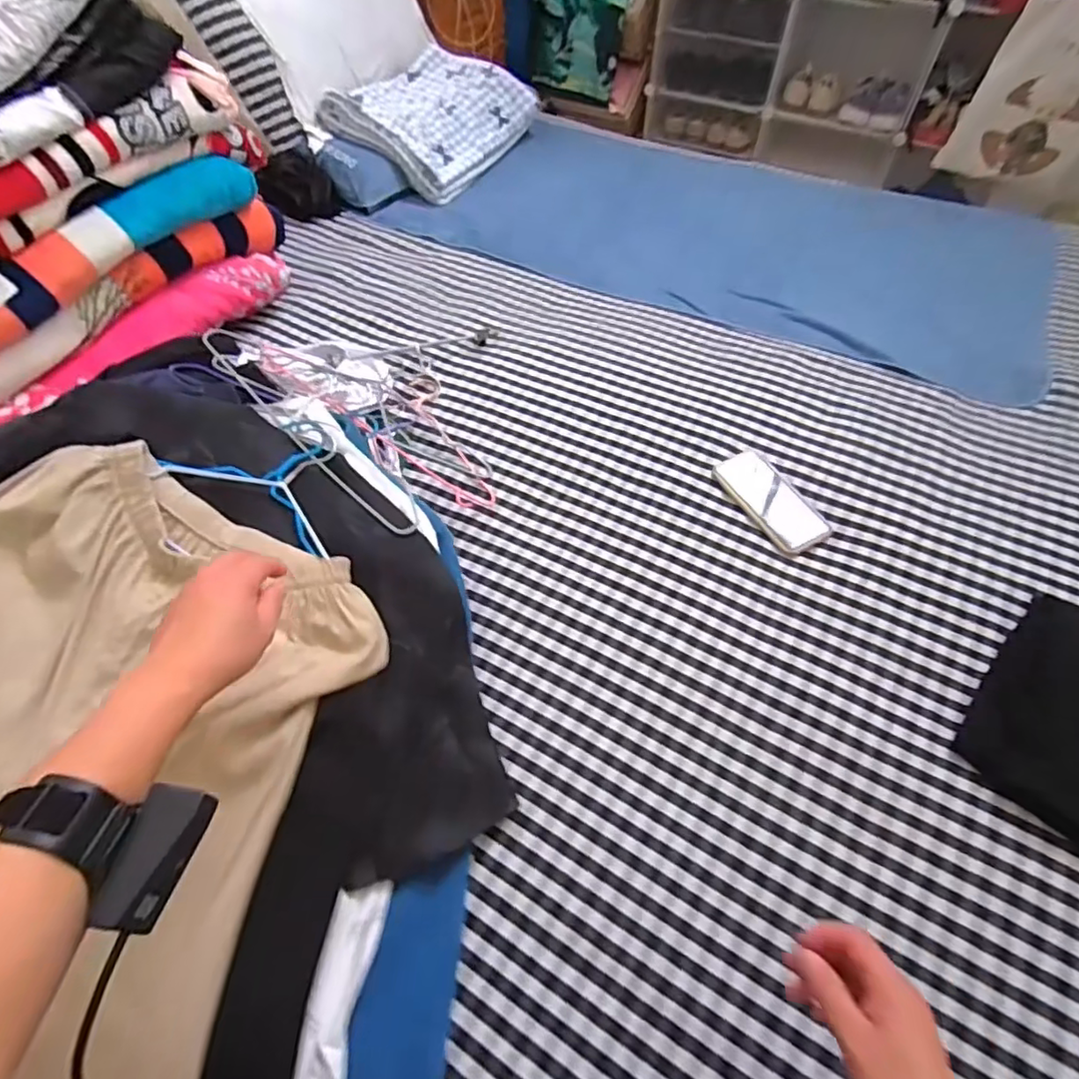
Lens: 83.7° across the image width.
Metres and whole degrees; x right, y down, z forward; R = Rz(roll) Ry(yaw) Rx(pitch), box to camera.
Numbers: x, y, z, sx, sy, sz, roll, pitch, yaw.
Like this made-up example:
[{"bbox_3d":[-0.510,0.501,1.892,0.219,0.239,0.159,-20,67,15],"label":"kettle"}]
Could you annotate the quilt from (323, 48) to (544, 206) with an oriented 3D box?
[{"bbox_3d":[-0.237,-0.994,1.389,0.340,0.052,0.441,35,66,-4],"label":"quilt"}]

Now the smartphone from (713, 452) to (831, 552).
[{"bbox_3d":[0.321,-0.057,0.834,0.087,0.012,0.169,-26,58,-13],"label":"smartphone"}]

